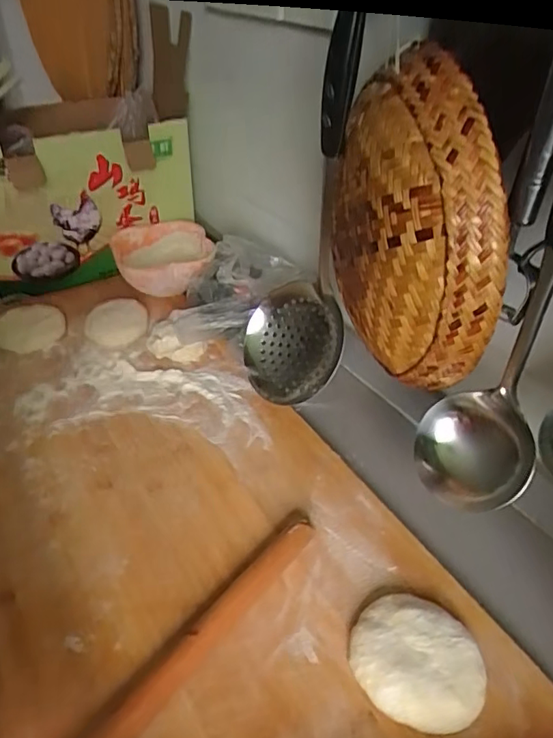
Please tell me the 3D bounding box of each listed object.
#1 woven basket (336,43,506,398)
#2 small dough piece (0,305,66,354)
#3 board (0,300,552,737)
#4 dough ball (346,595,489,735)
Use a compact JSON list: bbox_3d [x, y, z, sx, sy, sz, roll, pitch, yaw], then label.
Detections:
[{"bbox_3d":[0.100,-0.106,0.429,0.060,0.219,0.191,-9,41,-12],"label":"woven basket"},{"bbox_3d":[-0.320,-0.053,0.707,0.087,0.021,0.072,-19,44,-23],"label":"small dough piece"},{"bbox_3d":[-0.154,0.129,0.513,0.434,0.025,0.692,-23,46,-25],"label":"board"},{"bbox_3d":[0.105,0.217,0.410,0.095,0.020,0.087,1,39,-1],"label":"dough ball"}]

